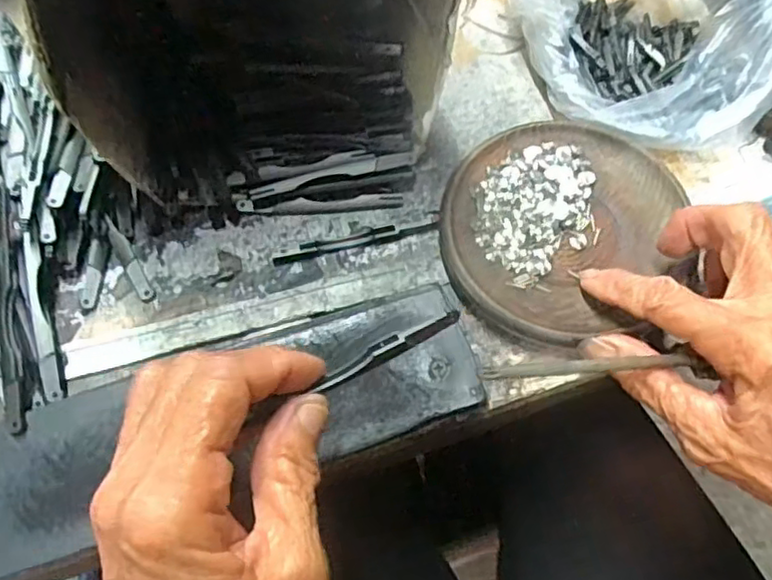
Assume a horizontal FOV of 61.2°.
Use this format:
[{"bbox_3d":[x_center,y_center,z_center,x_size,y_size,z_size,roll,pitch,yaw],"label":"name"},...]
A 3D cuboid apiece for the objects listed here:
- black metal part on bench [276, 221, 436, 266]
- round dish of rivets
[{"bbox_3d":[-0.014,-0.025,0.307,0.078,0.005,0.009,-12,66,-7],"label":"black metal part on bench"},{"bbox_3d":[0.082,-0.029,0.303,0.111,0.014,0.106,0,65,-1],"label":"round dish of rivets"}]

